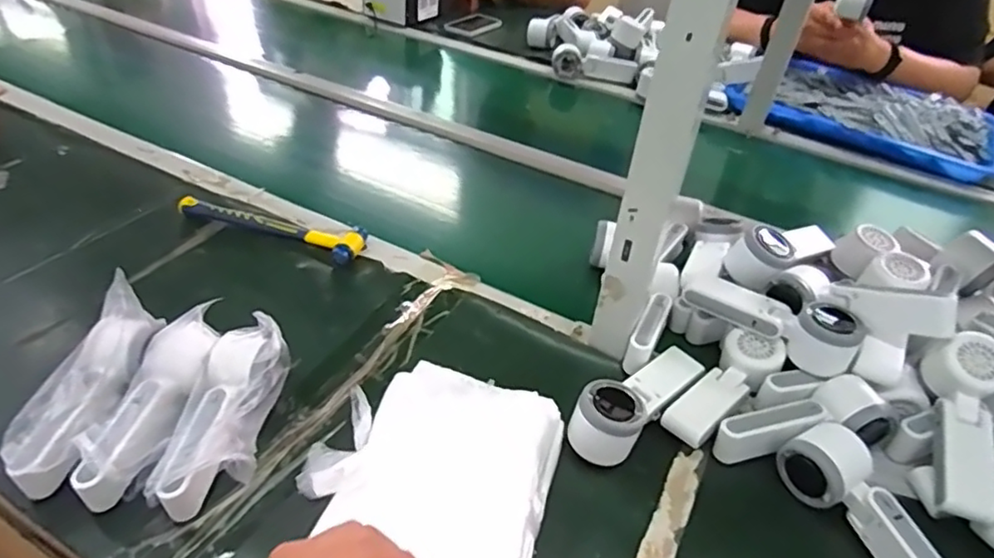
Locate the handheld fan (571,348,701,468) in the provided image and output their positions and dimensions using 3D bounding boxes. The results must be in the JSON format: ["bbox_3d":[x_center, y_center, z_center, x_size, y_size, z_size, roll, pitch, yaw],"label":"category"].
[{"bbox_3d":[0.133,0.106,0.579,0.059,0.052,0.163,33,49,28],"label":"handheld fan"}]

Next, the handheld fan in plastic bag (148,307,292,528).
[{"bbox_3d":[-0.229,0.116,0.533,0.067,0.063,0.173,5,42,0],"label":"handheld fan in plastic bag"}]

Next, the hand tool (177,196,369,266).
[{"bbox_3d":[-0.286,-0.062,0.763,0.249,0.023,0.051,12,43,9],"label":"hand tool"}]

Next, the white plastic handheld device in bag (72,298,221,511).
[{"bbox_3d":[-0.287,0.099,0.518,0.062,0.045,0.177,11,55,8],"label":"white plastic handheld device in bag"}]

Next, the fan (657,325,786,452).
[{"bbox_3d":[0.216,0.107,0.599,0.154,0.046,0.057,-31,53,-33],"label":"fan"}]

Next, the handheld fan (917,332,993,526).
[{"bbox_3d":[0.410,0.127,0.545,0.056,0.037,0.163,14,68,12],"label":"handheld fan"}]

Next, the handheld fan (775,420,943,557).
[{"bbox_3d":[0.310,0.199,0.506,0.060,0.049,0.167,-16,46,-22],"label":"handheld fan"}]

